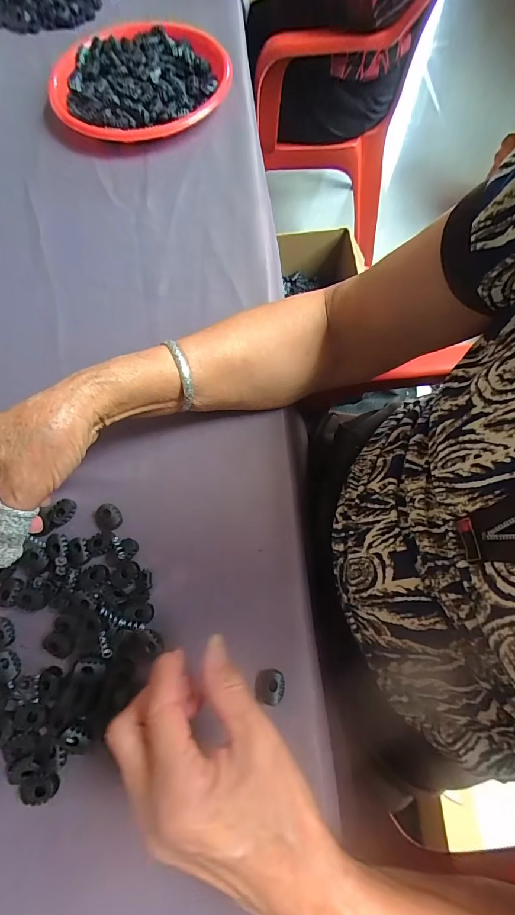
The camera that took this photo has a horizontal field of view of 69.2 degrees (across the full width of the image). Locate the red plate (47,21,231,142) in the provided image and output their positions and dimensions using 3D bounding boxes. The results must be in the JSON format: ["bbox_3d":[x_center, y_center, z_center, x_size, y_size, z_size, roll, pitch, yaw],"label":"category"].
[{"bbox_3d":[-0.144,-0.468,0.472,0.216,0.036,0.216,1,72,0],"label":"red plate"}]

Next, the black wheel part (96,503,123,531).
[{"bbox_3d":[-0.126,0.050,0.316,0.024,0.008,0.020,33,75,12],"label":"black wheel part"}]

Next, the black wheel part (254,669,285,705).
[{"bbox_3d":[0.009,0.168,0.275,0.021,0.012,0.022,5,71,4],"label":"black wheel part"}]

